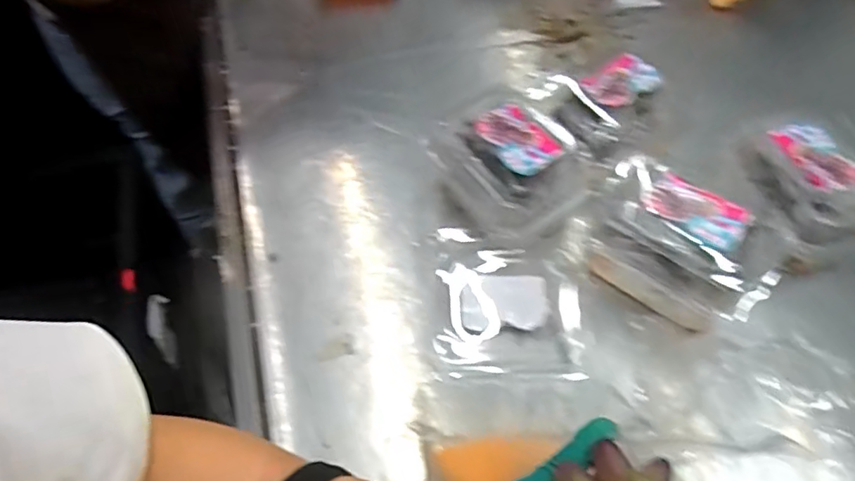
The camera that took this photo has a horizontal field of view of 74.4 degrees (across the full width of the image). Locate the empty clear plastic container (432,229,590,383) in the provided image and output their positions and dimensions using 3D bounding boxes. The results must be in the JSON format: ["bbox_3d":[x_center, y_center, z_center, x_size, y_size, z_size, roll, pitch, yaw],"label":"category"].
[{"bbox_3d":[0.083,0.071,0.588,0.156,0.053,0.154,3,56,2],"label":"empty clear plastic container"}]

